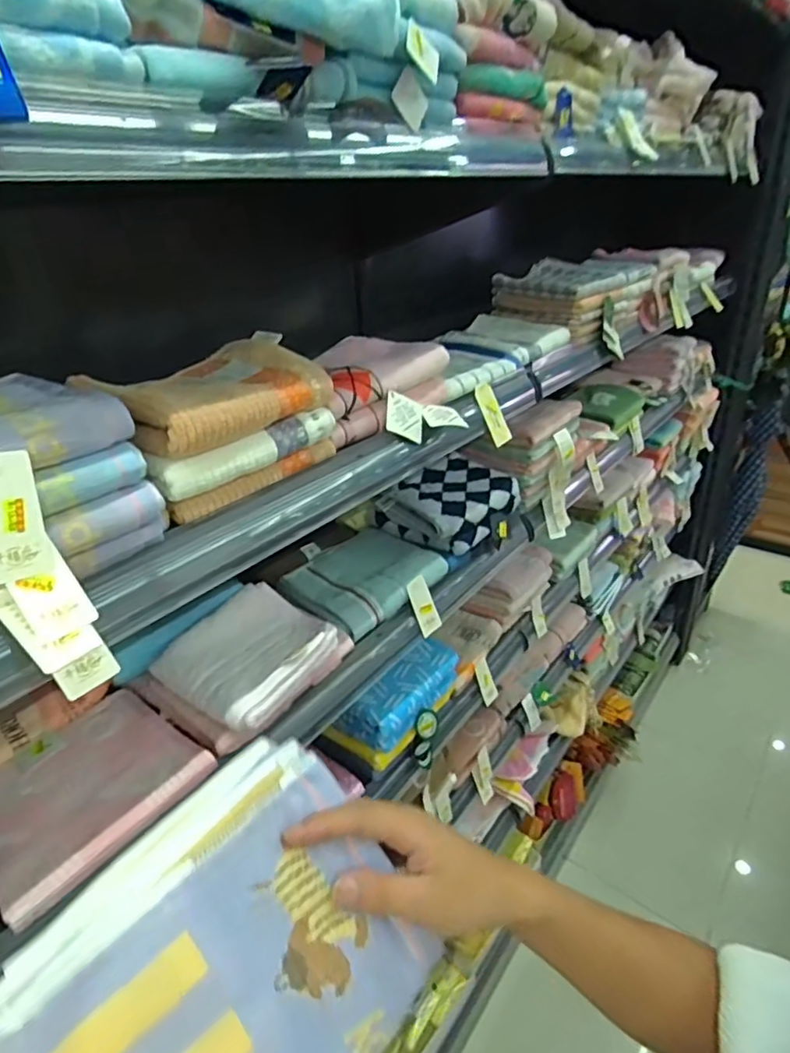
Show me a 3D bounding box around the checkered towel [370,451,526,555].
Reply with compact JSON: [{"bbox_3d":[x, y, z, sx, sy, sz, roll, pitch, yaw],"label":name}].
[{"bbox_3d":[0.092,-0.043,0.877,0.142,0.076,0.205,21,37,39],"label":"checkered towel"}]

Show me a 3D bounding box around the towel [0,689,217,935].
[{"bbox_3d":[-0.293,0.238,0.531,0.181,0.019,0.179,18,35,36],"label":"towel"}]

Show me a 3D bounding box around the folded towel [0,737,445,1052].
[{"bbox_3d":[-0.080,0.235,0.301,0.180,0.168,0.033,-33,-2,-42],"label":"folded towel"}]

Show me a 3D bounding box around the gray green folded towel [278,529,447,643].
[{"bbox_3d":[-0.046,0.067,0.784,0.193,0.032,0.158,-27,35,-36],"label":"gray green folded towel"}]

